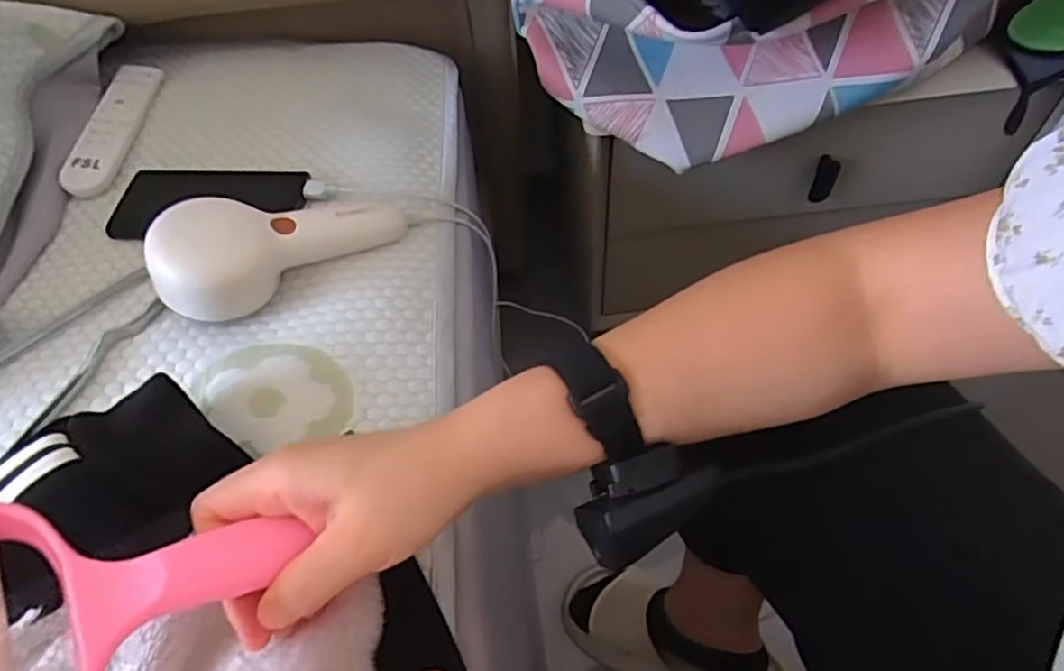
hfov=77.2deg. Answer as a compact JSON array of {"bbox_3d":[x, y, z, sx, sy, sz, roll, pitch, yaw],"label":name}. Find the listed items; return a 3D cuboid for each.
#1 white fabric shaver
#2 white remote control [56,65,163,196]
[{"bbox_3d":[-0.174,-0.064,0.473,0.175,0.058,0.063,-20,52,-30],"label":"white fabric shaver"},{"bbox_3d":[-0.359,-0.181,0.574,0.039,0.016,0.150,10,59,-10],"label":"white remote control"}]

